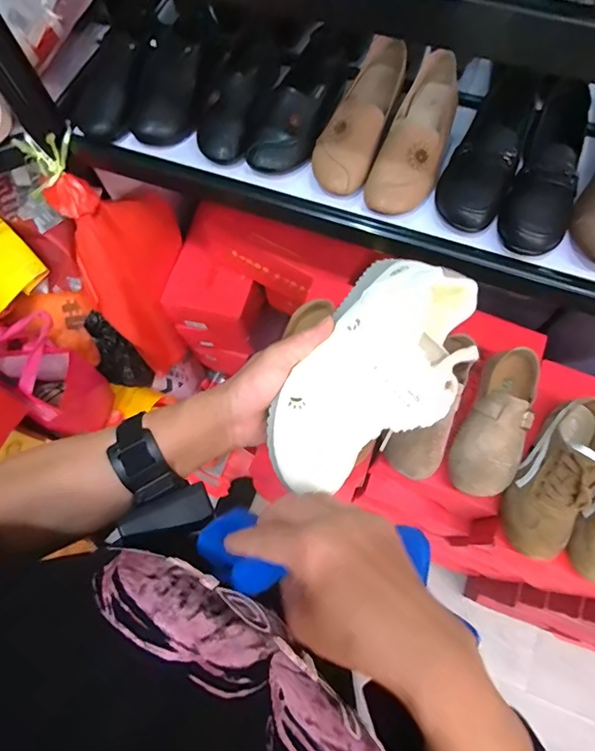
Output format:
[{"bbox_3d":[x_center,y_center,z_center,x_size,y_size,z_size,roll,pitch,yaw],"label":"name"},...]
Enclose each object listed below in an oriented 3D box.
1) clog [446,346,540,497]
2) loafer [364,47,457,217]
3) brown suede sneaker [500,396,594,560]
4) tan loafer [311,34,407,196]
[{"bbox_3d":[0.288,0.061,0.622,0.089,0.068,0.215,24,72,11],"label":"clog"},{"bbox_3d":[0.164,-0.321,0.594,0.082,0.080,0.203,22,72,10],"label":"loafer"},{"bbox_3d":[0.361,0.131,0.595,0.088,0.071,0.227,35,75,14],"label":"brown suede sneaker"},{"bbox_3d":[0.088,-0.363,0.615,0.079,0.068,0.216,21,72,10],"label":"tan loafer"}]

